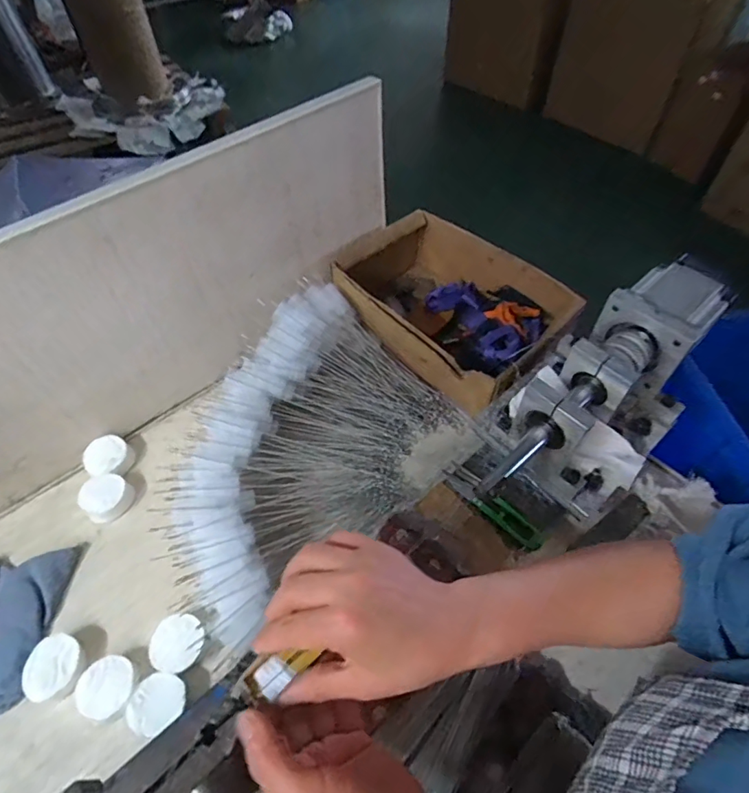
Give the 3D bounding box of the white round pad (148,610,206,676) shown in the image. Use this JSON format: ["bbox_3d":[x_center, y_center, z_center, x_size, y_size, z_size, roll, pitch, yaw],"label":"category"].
[{"bbox_3d":[-0.179,0.226,0.447,0.047,0.024,0.047,0,52,0],"label":"white round pad"}]

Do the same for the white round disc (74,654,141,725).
[{"bbox_3d":[-0.232,0.257,0.430,0.050,0.022,0.048,0,52,0],"label":"white round disc"}]

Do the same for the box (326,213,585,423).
[{"bbox_3d":[0.096,-0.115,0.660,0.292,0.108,0.202,38,61,25],"label":"box"}]

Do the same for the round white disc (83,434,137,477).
[{"bbox_3d":[-0.309,0.072,0.566,0.046,0.029,0.049,0,52,0],"label":"round white disc"}]

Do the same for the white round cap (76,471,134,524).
[{"bbox_3d":[-0.294,0.111,0.538,0.050,0.024,0.049,0,52,0],"label":"white round cap"}]

